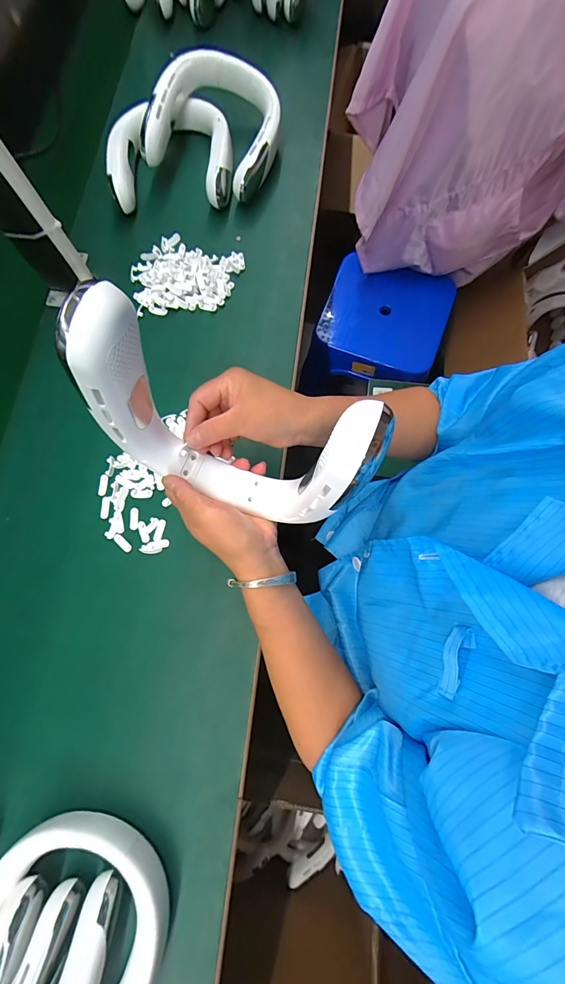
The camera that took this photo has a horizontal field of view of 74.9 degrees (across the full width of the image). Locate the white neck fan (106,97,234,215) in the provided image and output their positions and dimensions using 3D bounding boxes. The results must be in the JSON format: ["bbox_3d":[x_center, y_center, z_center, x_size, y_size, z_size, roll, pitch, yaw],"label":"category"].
[{"bbox_3d":[-0.173,-0.530,0.583,0.187,0.063,0.182,-2,76,1],"label":"white neck fan"}]

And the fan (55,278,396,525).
[{"bbox_3d":[-0.041,-0.036,0.273,0.180,0.198,0.057,20,77,6],"label":"fan"}]

